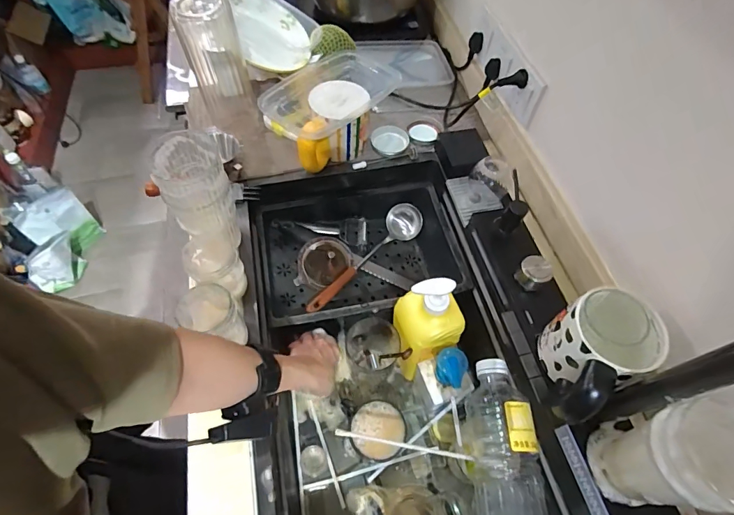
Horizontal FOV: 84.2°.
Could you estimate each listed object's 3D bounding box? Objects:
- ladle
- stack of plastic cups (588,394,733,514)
[{"bbox_3d":[-0.009,0.002,0.742,0.066,0.072,0.292,39,65,20],"label":"ladle"},{"bbox_3d":[0.289,0.189,0.390,0.089,0.145,0.078,-7,59,-6],"label":"stack of plastic cups"}]

